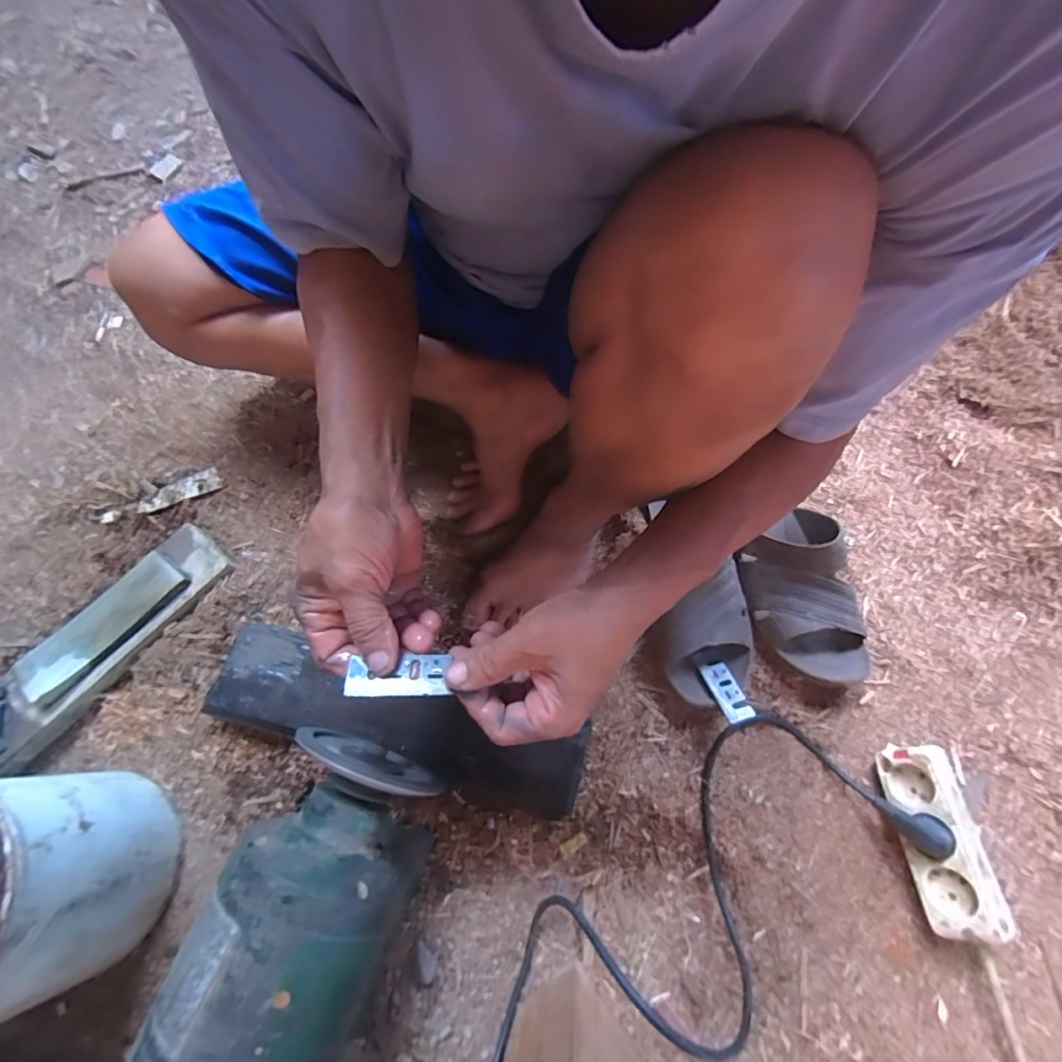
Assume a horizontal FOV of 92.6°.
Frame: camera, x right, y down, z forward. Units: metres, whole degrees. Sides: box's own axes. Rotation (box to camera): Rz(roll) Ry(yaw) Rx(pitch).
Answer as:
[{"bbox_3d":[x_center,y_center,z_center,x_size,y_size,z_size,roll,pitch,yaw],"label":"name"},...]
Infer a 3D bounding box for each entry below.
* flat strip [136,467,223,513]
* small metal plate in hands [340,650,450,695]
[{"bbox_3d":[-0.436,-0.051,0.629,0.105,0.014,0.030,-18,72,-6],"label":"flat strip"},{"bbox_3d":[-0.084,0.090,0.321,0.063,0.004,0.027,2,53,-5],"label":"small metal plate in hands"}]

